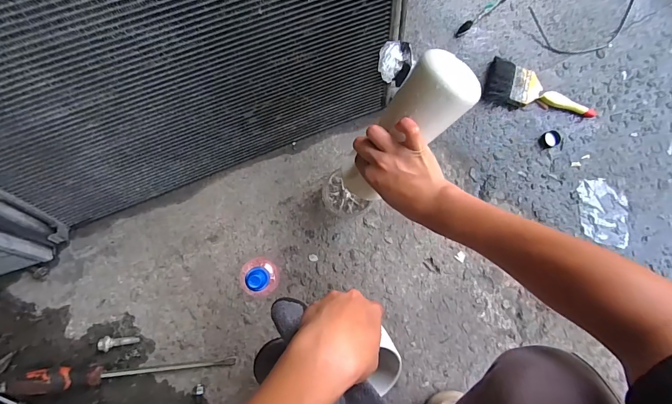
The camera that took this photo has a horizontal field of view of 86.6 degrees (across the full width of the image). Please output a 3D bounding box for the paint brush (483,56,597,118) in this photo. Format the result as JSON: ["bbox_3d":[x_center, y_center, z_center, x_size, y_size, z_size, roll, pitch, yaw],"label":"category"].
[{"bbox_3d":[0.375,-0.193,0.644,0.211,0.023,0.070,15,83,-5],"label":"paint brush"}]

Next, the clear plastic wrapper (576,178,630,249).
[{"bbox_3d":[0.485,0.020,0.644,0.089,0.004,0.123,-5,85,-7],"label":"clear plastic wrapper"}]

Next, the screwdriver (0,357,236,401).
[{"bbox_3d":[-0.321,0.249,0.514,0.309,0.036,0.040,-4,85,-7],"label":"screwdriver"}]

